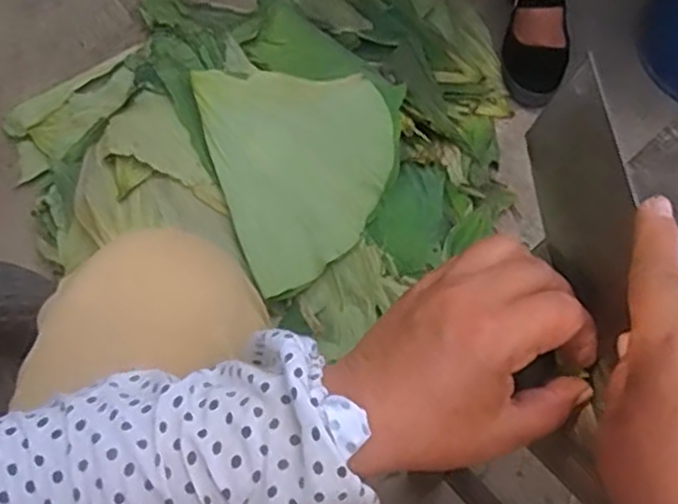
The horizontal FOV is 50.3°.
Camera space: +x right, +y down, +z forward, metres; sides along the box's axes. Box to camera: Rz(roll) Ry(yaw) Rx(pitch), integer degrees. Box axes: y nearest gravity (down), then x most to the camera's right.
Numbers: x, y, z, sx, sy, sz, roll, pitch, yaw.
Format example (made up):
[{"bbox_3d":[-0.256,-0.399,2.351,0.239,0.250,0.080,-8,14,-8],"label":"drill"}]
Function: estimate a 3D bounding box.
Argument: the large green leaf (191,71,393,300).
[{"bbox_3d":[-0.030,-0.103,0.878,0.224,0.073,0.291,-18,66,-6],"label":"large green leaf"}]

